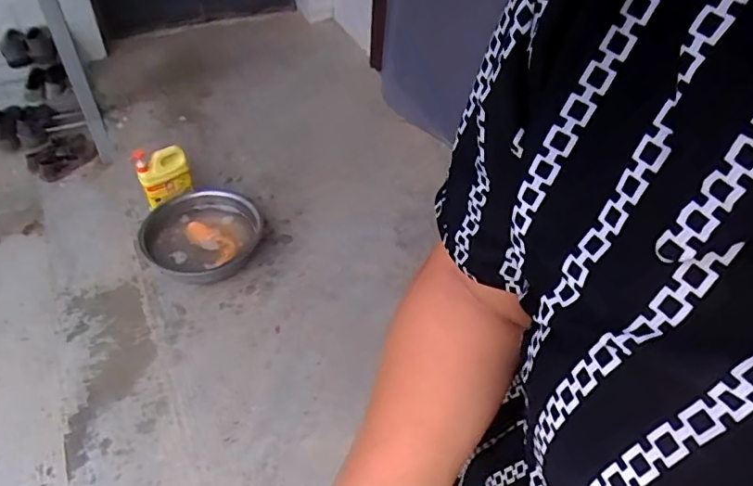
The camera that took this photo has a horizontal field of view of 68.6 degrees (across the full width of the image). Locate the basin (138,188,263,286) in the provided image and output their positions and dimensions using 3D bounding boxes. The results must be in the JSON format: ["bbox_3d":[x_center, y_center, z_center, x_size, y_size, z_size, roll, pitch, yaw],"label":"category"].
[{"bbox_3d":[-0.494,-0.029,1.592,0.340,0.070,0.314,-26,50,-24],"label":"basin"}]

